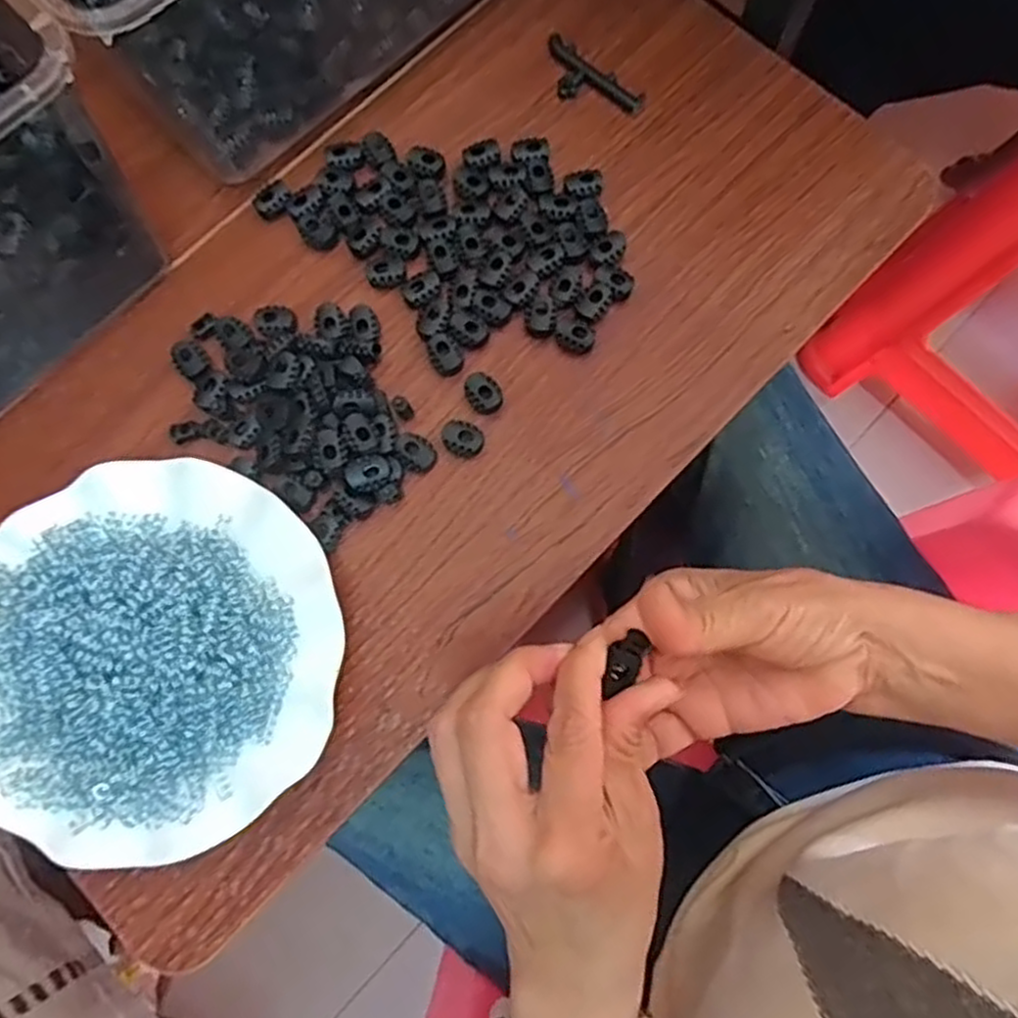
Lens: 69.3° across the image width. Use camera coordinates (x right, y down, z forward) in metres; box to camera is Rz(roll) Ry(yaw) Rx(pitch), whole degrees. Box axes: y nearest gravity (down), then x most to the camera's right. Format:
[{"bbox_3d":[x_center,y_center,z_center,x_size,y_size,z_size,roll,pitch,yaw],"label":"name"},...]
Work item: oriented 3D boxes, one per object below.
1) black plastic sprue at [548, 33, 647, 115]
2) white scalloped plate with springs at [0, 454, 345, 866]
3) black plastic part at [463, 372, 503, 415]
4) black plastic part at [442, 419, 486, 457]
[{"bbox_3d":[0.046,-0.254,0.440,0.070,0.007,0.029,39,80,9],"label":"black plastic sprue"},{"bbox_3d":[-0.173,0.068,0.361,0.178,0.041,0.180,0,77,1],"label":"white scalloped plate with springs"},{"bbox_3d":[-0.014,-0.062,0.393,0.017,0.008,0.024,-30,79,-6],"label":"black plastic part"},{"bbox_3d":[-0.024,-0.037,0.387,0.022,0.009,0.017,28,79,7],"label":"black plastic part"}]

